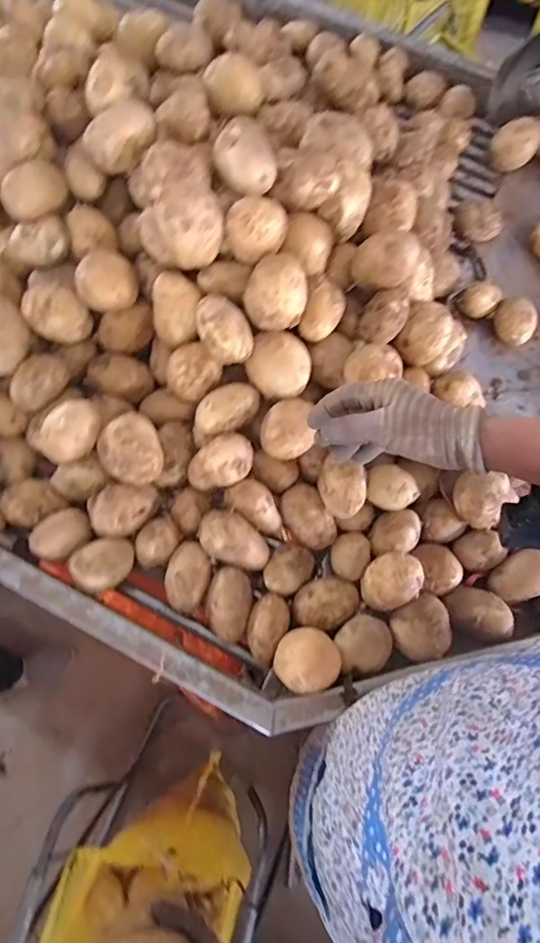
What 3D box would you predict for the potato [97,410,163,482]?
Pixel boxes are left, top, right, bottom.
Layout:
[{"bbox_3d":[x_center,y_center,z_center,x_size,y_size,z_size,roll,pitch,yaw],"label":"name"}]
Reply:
[{"bbox_3d":[-0.152,-0.023,0.549,0.071,0.047,0.071,2,85,-33],"label":"potato"}]

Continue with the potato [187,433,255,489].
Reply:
[{"bbox_3d":[-0.052,-0.007,0.552,0.071,0.039,0.049,-34,73,-10],"label":"potato"}]

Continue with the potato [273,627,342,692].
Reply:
[{"bbox_3d":[0.037,0.186,0.498,0.064,0.045,0.057,-1,70,1],"label":"potato"}]

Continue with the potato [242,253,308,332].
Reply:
[{"bbox_3d":[0.005,-0.193,0.531,0.064,0.050,0.067,0,70,1],"label":"potato"}]

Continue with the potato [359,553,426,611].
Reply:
[{"bbox_3d":[0.129,0.113,0.525,0.064,0.039,0.050,-29,72,-9],"label":"potato"}]

